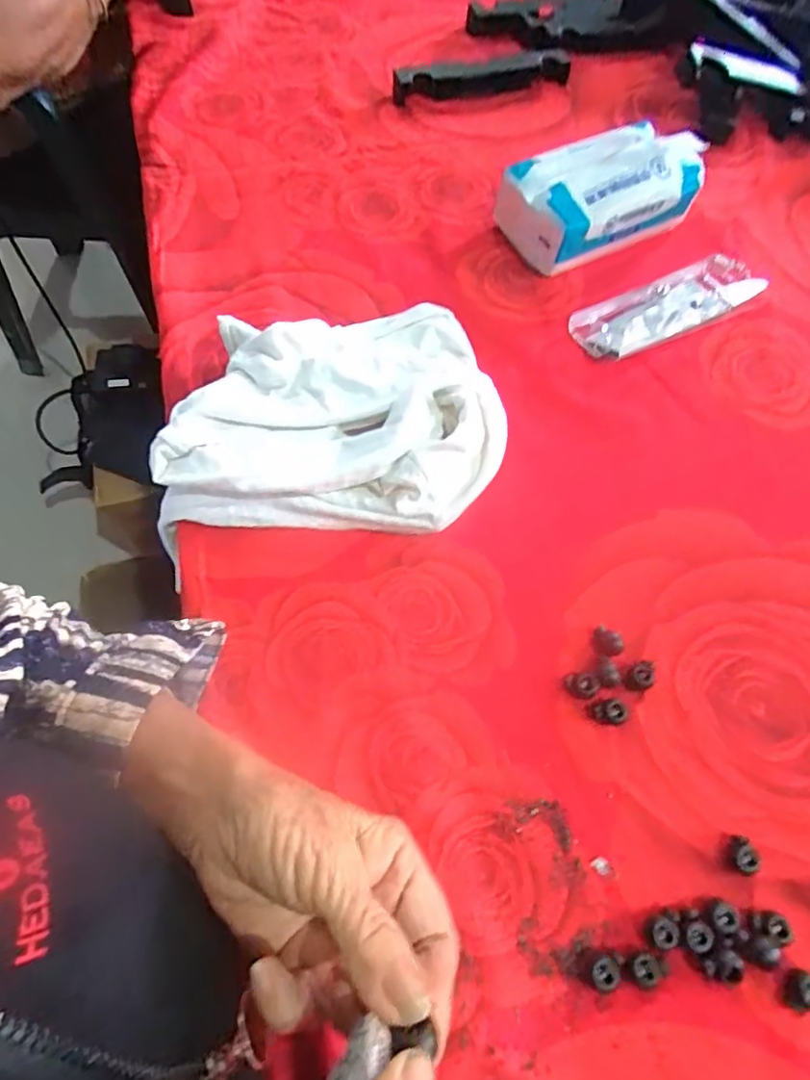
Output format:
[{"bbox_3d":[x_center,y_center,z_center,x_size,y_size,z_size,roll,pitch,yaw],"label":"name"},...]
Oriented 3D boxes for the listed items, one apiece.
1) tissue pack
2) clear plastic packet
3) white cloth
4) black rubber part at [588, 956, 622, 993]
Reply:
[{"bbox_3d":[0.172,-0.307,0.482,0.168,0.079,0.085,-24,67,-12],"label":"tissue pack"},{"bbox_3d":[0.218,-0.197,0.459,0.166,0.020,0.057,-24,68,-12],"label":"clear plastic packet"},{"bbox_3d":[-0.055,-0.083,0.379,0.242,0.048,0.177,-15,66,-8],"label":"white cloth"},{"bbox_3d":[0.098,0.210,0.266,0.015,0.008,0.014,0,65,-1],"label":"black rubber part"}]

